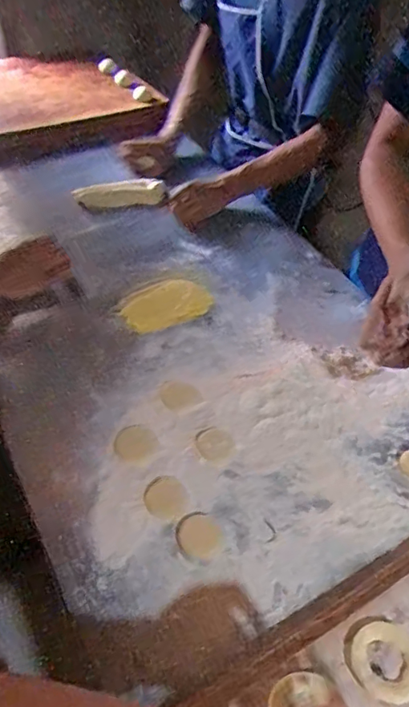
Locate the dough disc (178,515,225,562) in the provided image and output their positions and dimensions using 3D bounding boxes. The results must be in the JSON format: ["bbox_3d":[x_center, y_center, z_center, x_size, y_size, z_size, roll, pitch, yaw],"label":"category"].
[{"bbox_3d":[-0.004,0.213,0.603,0.048,0.004,0.051,2,48,-2],"label":"dough disc"}]

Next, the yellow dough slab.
[{"bbox_3d":[-0.064,-0.085,0.851,0.148,0.010,0.097,-22,53,-22],"label":"yellow dough slab"}]

